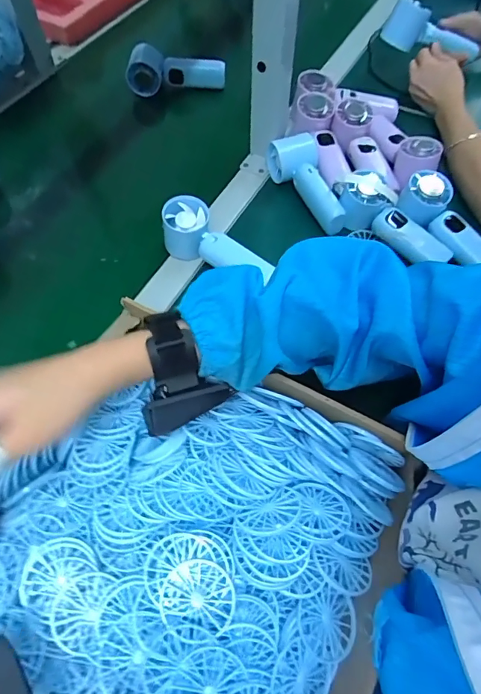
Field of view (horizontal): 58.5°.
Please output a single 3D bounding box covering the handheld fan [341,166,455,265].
[{"bbox_3d":[0.186,-0.151,0.516,0.048,0.059,0.141,-36,70,-17],"label":"handheld fan"}]

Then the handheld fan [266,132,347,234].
[{"bbox_3d":[0.086,-0.212,0.564,0.058,0.045,0.145,-14,65,-8],"label":"handheld fan"}]

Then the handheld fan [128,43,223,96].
[{"bbox_3d":[-0.103,-0.441,0.691,0.153,0.055,0.048,6,64,2],"label":"handheld fan"}]

